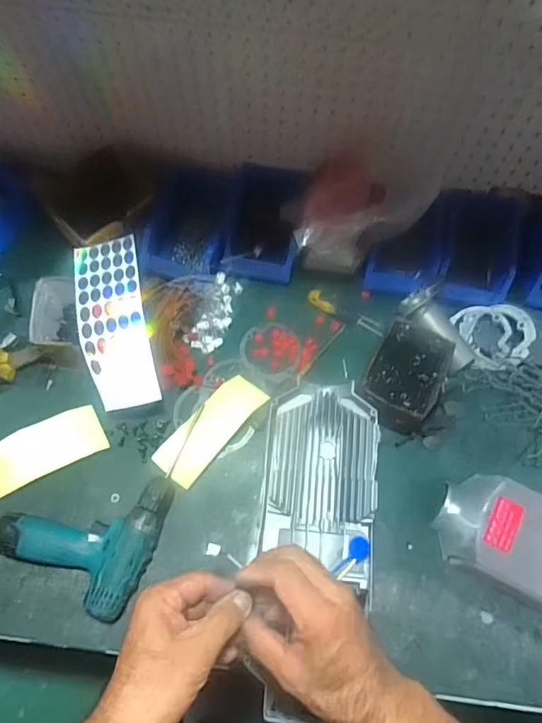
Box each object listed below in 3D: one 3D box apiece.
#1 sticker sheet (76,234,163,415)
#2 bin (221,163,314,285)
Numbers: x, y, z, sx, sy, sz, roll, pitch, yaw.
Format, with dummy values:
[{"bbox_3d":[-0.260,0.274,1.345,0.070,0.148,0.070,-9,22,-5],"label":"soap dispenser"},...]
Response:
[{"bbox_3d":[-0.226,-0.060,0.709,0.093,0.031,0.256,-12,75,-3],"label":"sticker sheet"},{"bbox_3d":[-0.005,-0.228,0.818,0.126,0.090,0.172,12,68,2],"label":"bin"}]

